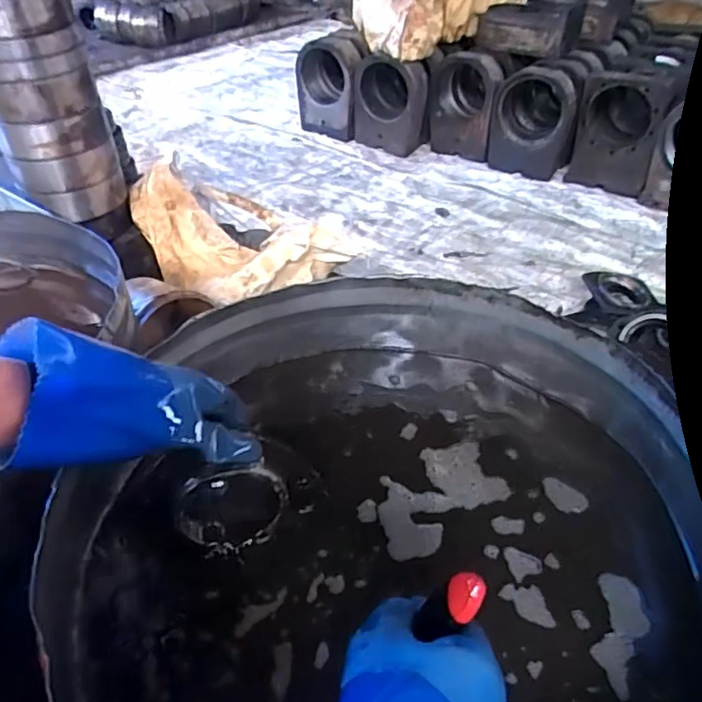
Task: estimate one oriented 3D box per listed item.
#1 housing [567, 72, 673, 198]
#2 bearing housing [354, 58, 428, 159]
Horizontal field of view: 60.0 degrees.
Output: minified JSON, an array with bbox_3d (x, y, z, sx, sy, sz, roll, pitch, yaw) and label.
[{"bbox_3d":[0.685,-0.574,1.559,0.193,0.252,0.237,17,43,19],"label":"housing"},{"bbox_3d":[0.106,-0.678,1.682,0.185,0.241,0.091,25,46,27],"label":"bearing housing"}]

